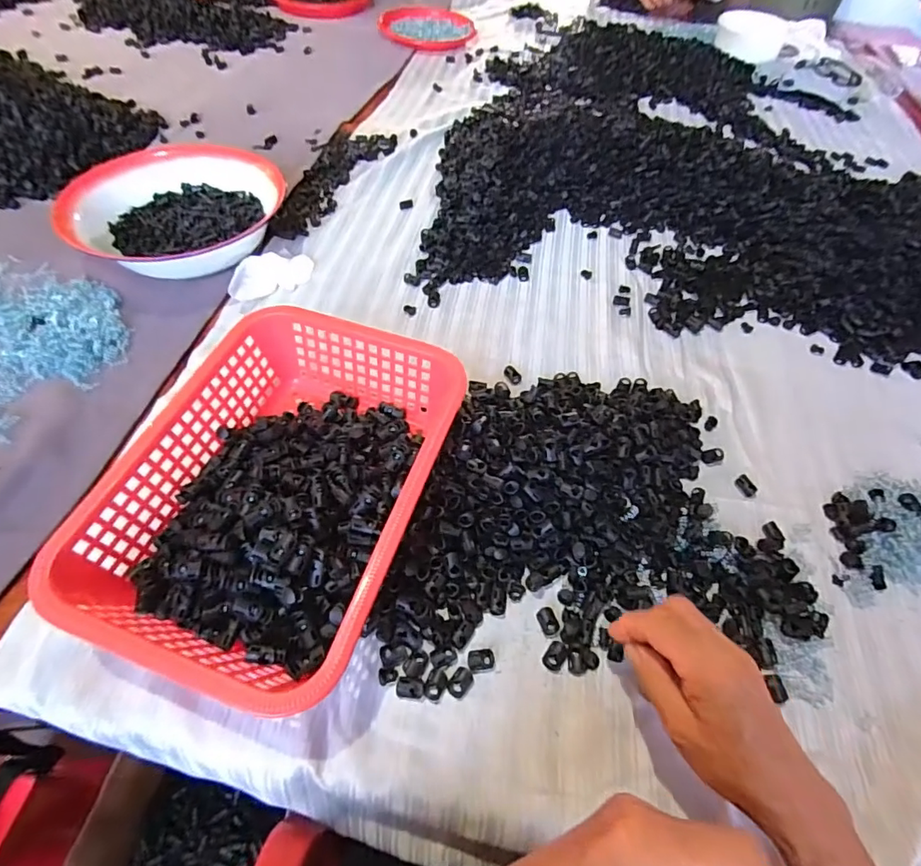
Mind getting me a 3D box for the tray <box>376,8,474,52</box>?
[{"bbox_3d":[-0.077,-0.939,1.153,0.215,0.023,0.215,2,56,-2],"label":"tray"}]

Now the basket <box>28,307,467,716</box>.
[{"bbox_3d":[-0.139,0.043,0.411,0.232,0.084,0.305,12,56,5],"label":"basket"}]

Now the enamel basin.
[{"bbox_3d":[-0.354,-0.302,0.652,0.241,0.065,0.235,2,56,-2],"label":"enamel basin"}]

